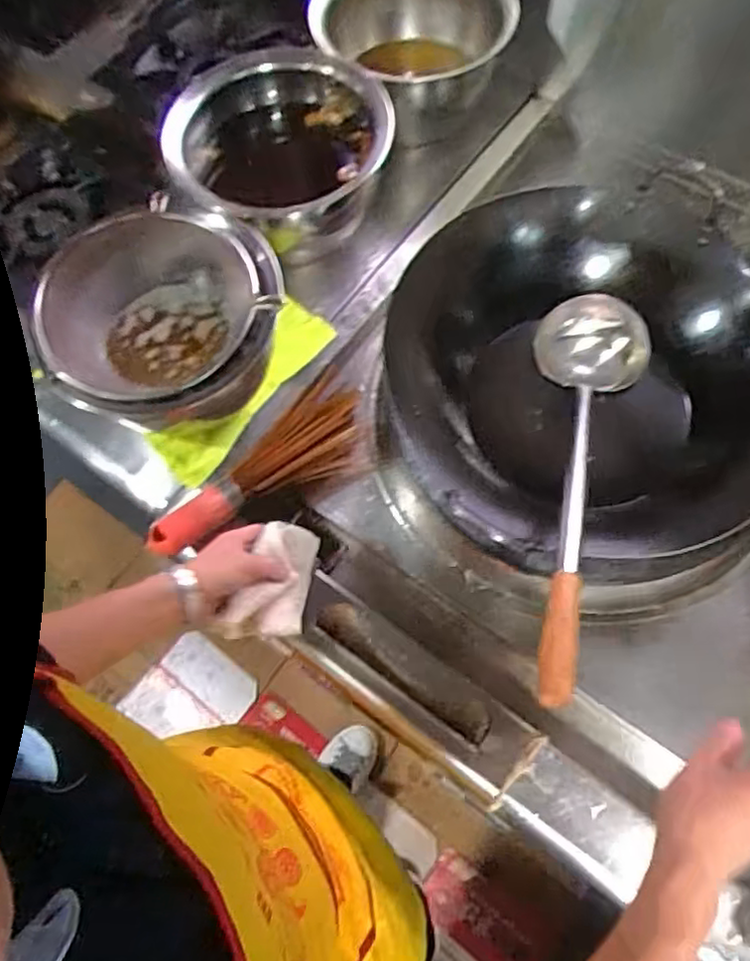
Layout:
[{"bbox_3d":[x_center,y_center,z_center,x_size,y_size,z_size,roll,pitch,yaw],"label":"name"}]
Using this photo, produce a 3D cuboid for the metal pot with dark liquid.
[{"bbox_3d":[-0.124,-0.415,0.912,0.254,0.186,0.275,-1,66,2],"label":"metal pot with dark liquid"}]

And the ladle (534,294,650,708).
[{"bbox_3d":[0.210,-0.015,0.665,0.122,0.079,0.508,12,49,8],"label":"ladle"}]

